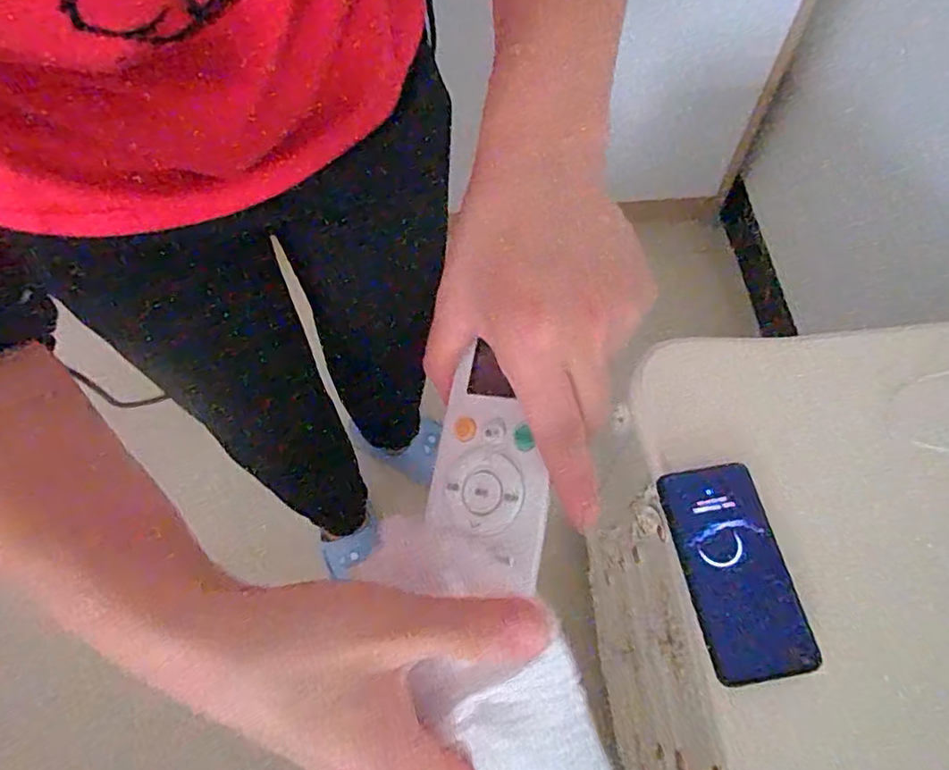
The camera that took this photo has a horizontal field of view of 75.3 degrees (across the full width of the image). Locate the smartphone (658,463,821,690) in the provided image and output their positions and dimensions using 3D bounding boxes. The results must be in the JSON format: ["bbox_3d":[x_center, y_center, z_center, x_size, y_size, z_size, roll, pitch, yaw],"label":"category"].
[{"bbox_3d":[0.186,0.131,0.440,0.071,0.012,0.145,-11,65,-2],"label":"smartphone"}]

